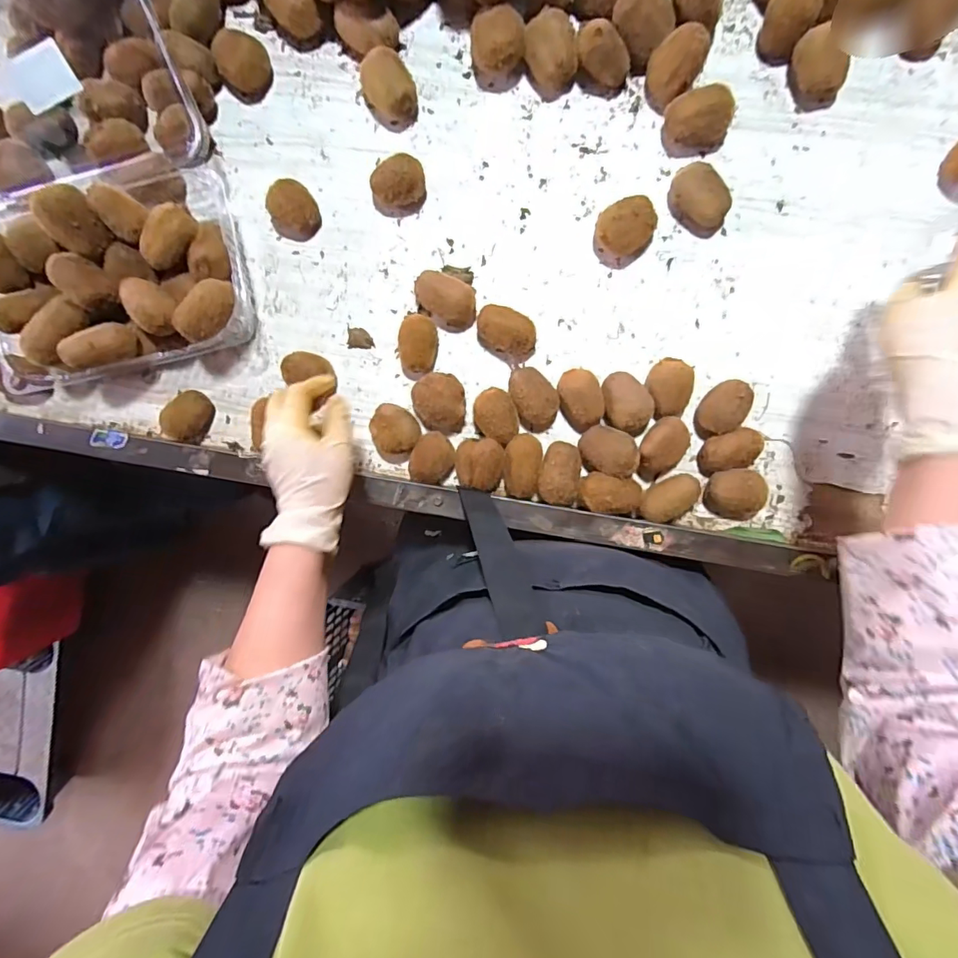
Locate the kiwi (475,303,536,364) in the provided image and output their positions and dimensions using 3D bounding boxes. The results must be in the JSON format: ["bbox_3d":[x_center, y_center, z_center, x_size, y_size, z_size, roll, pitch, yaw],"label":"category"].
[{"bbox_3d":[0.029,-0.149,0.506,0.061,0.034,0.043,22,95,2],"label":"kiwi"}]

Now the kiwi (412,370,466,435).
[{"bbox_3d":[-0.041,-0.078,0.514,0.055,0.035,0.063,-16,92,5],"label":"kiwi"}]

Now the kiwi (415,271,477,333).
[{"bbox_3d":[-0.034,-0.183,0.509,0.066,0.036,0.044,34,95,1],"label":"kiwi"}]

